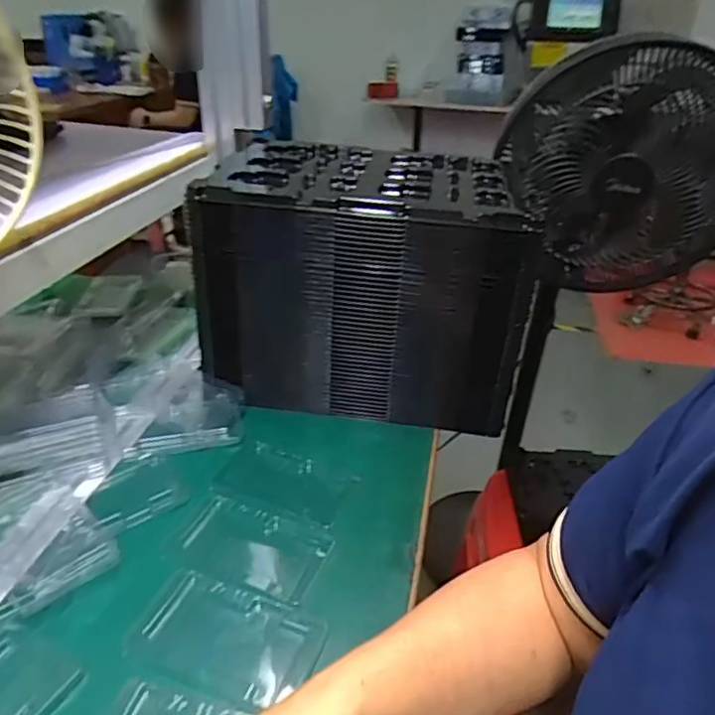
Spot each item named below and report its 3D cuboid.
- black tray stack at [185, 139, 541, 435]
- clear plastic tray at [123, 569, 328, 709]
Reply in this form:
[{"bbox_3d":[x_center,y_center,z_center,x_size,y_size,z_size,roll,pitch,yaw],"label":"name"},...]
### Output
[{"bbox_3d":[0.009,-0.089,0.673,0.338,0.236,0.219,8,32,6],"label":"black tray stack"},{"bbox_3d":[-0.093,0.198,0.415,0.127,0.006,0.077,12,32,12],"label":"clear plastic tray"}]

